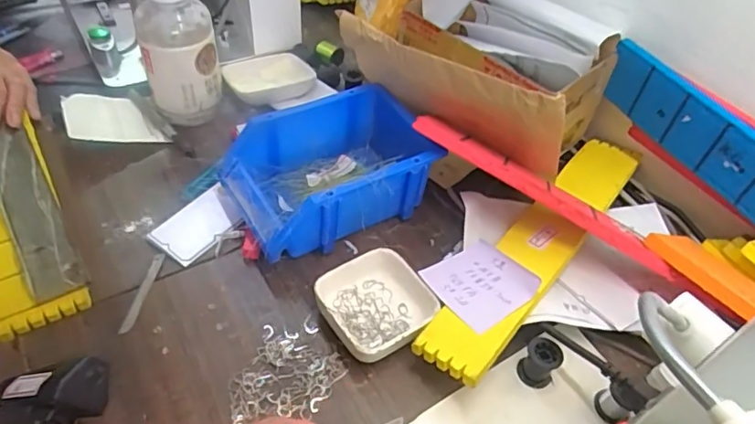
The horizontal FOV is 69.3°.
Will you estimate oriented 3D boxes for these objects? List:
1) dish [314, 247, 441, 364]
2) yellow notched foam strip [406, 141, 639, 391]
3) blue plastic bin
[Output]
[{"bbox_3d":[0.000,0.078,0.452,0.088,0.032,0.086,-27,55,-27],"label":"dish"},{"bbox_3d":[0.155,0.022,0.501,0.059,0.012,0.342,27,48,28],"label":"yellow notched foam strip"},{"bbox_3d":[-0.045,-0.036,0.523,0.183,0.083,0.123,-19,52,-21],"label":"blue plastic bin"}]

